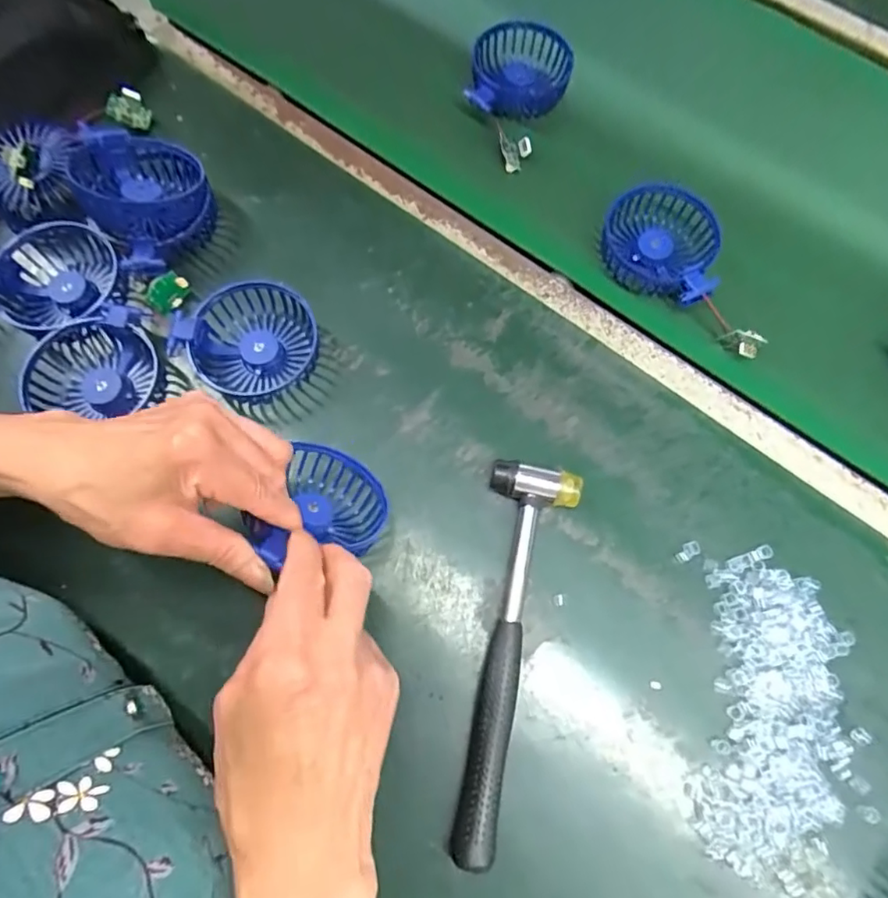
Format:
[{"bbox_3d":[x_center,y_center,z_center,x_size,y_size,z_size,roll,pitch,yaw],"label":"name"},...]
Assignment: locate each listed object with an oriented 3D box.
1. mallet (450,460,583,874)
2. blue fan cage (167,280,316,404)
[{"bbox_3d":[0.047,0.126,0.358,0.055,0.023,0.234,8,72,3],"label":"mallet"},{"bbox_3d":[-0.140,-0.079,0.414,0.090,0.038,0.079,-43,76,-12],"label":"blue fan cage"}]

